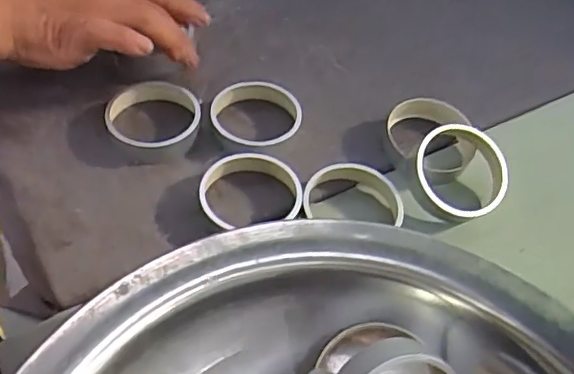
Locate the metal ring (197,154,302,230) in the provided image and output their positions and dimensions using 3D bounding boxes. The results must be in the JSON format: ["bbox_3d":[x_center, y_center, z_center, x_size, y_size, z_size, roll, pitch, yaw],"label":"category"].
[{"bbox_3d":[-0.024,0.005,0.384,0.065,0.022,0.055,-5,53,-10],"label":"metal ring"}]

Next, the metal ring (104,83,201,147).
[{"bbox_3d":[-0.096,-0.048,0.425,0.066,0.021,0.057,-6,53,-10],"label":"metal ring"}]

